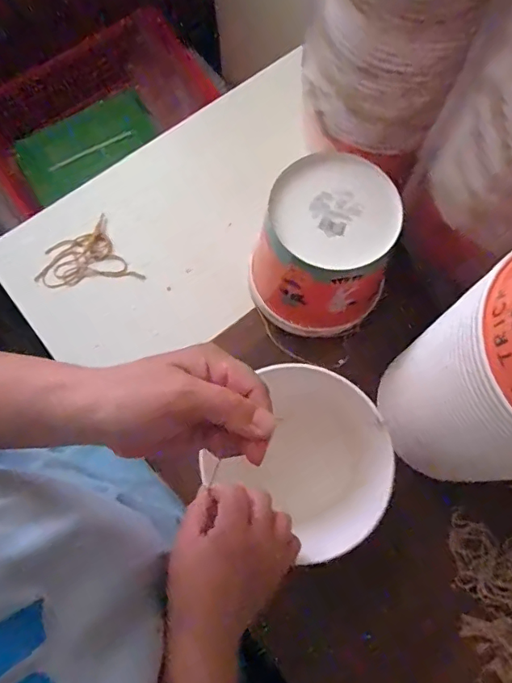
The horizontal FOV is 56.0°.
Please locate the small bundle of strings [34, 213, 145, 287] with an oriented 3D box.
[{"bbox_3d":[-0.219,-0.098,0.606,0.109,0.012,0.100,-30,76,-7],"label":"small bundle of strings"}]

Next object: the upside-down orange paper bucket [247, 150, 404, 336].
[{"bbox_3d":[0.075,-0.098,0.537,0.134,0.157,0.141,0,75,1],"label":"upside-down orange paper bucket"}]

